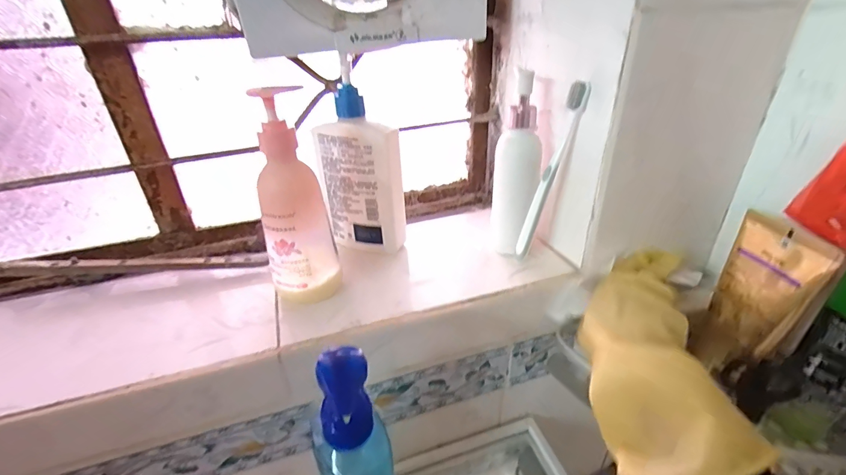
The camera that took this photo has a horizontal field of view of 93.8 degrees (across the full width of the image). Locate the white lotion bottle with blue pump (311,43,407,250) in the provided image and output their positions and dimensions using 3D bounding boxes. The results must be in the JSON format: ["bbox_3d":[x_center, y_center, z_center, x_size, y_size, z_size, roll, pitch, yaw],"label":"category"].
[{"bbox_3d":[-0.069,-0.079,0.418,0.082,0.185,0.044,21,37,33],"label":"white lotion bottle with blue pump"}]

